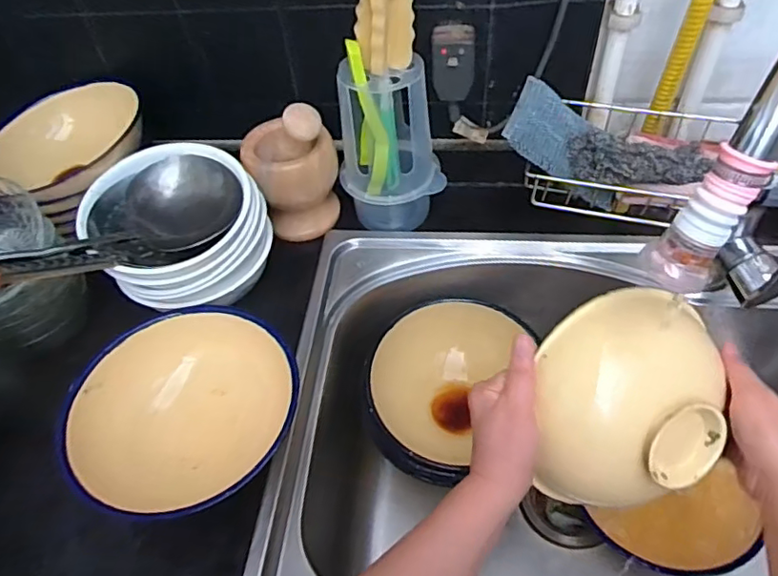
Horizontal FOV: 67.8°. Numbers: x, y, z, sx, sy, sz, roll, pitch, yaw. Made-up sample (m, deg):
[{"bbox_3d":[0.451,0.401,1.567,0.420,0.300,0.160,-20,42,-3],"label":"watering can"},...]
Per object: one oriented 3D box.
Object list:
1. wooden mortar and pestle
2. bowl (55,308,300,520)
[{"bbox_3d":[-0.107,-0.135,0.649,0.098,0.152,0.083,-14,51,-7],"label":"wooden mortar and pestle"},{"bbox_3d":[-0.167,0.115,0.502,0.187,0.091,0.178,-3,50,3],"label":"bowl"}]

